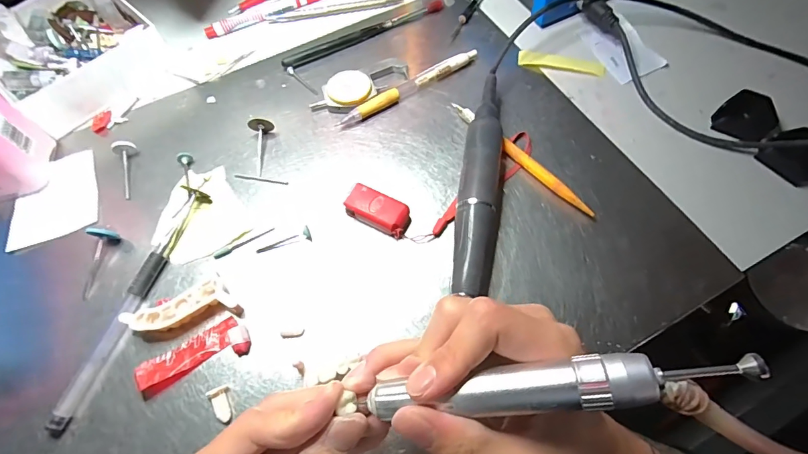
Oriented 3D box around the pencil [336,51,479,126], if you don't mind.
[{"bbox_3d":[0.005,-0.121,0.341,0.138,0.011,0.016,-34,68,-14],"label":"pencil"}]

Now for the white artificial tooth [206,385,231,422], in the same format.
[{"bbox_3d":[-0.108,0.105,0.234,0.011,0.005,0.020,-21,77,-9],"label":"white artificial tooth"}]

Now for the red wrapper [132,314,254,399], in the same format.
[{"bbox_3d":[-0.129,0.080,0.244,0.067,0.009,0.026,-28,66,-12],"label":"red wrapper"}]

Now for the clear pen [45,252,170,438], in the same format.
[{"bbox_3d":[-0.185,0.069,0.249,0.009,0.012,0.114,16,65,9],"label":"clear pen"}]

